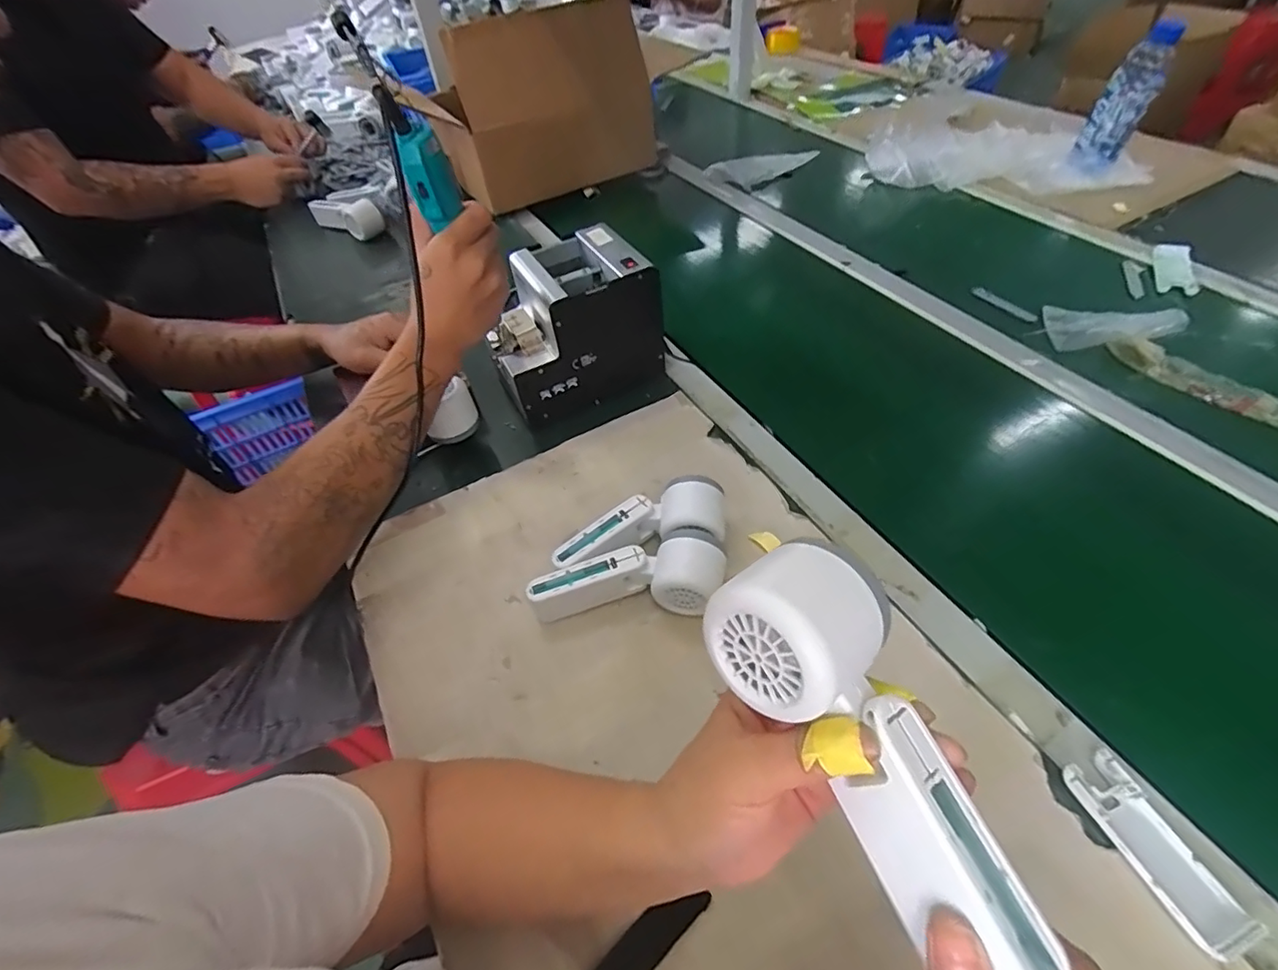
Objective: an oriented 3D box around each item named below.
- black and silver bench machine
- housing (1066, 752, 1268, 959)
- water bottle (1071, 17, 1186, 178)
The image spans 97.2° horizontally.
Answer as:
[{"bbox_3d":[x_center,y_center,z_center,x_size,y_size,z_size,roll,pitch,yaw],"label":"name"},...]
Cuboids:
[{"bbox_3d":[-0.082,-0.184,0.656,0.176,0.152,0.130,-26,51,-17],"label":"black and silver bench machine"},{"bbox_3d":[0.316,0.224,0.348,0.039,0.014,0.103,-17,49,-9],"label":"housing"},{"bbox_3d":[0.772,-0.609,0.893,0.056,0.200,0.065,-22,48,-41],"label":"water bottle"}]

